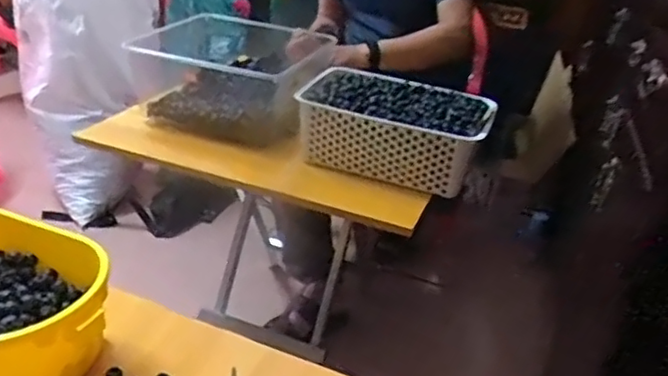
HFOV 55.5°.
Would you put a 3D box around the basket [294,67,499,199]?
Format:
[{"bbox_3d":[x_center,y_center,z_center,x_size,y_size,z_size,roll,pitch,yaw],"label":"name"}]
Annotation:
[{"bbox_3d":[0.101,-0.095,1.053,0.297,0.114,0.190,14,29,16],"label":"basket"}]

